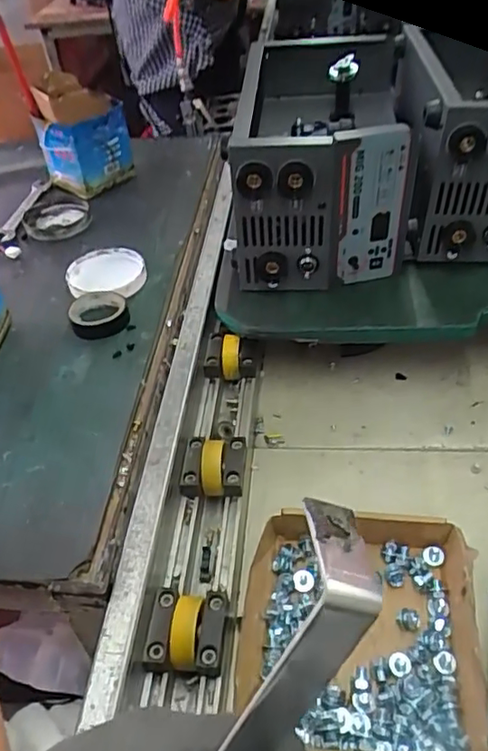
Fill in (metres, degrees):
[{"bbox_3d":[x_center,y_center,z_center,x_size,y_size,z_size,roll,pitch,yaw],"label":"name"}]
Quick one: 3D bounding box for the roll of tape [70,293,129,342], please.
[{"bbox_3d":[-0.149,-0.062,0.609,0.057,0.019,0.059,-4,44,4],"label":"roll of tape"}]

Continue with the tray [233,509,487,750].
[{"bbox_3d":[0.086,0.183,0.432,0.155,0.036,0.165,2,45,10],"label":"tray"}]

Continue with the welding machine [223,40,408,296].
[{"bbox_3d":[0.085,-0.248,0.665,0.176,0.158,0.331,2,45,9],"label":"welding machine"}]

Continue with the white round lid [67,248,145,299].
[{"bbox_3d":[-0.153,-0.110,0.659,0.084,0.022,0.091,-4,44,4],"label":"white round lid"}]

